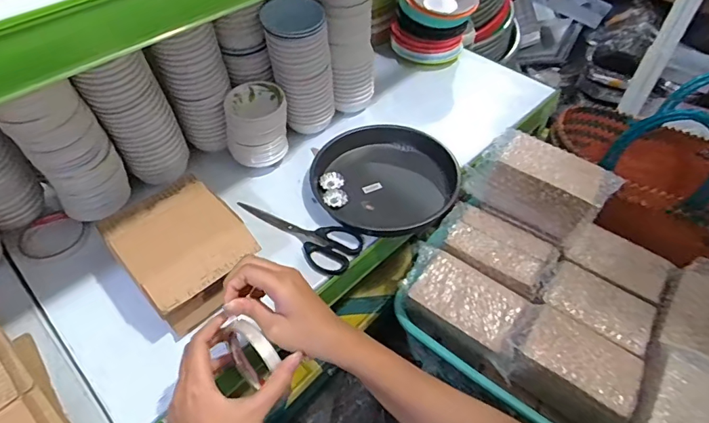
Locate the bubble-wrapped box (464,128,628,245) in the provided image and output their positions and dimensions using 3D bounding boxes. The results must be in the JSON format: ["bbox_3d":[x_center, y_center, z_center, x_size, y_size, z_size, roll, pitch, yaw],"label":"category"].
[{"bbox_3d":[0.264,-0.032,0.654,0.171,0.103,0.081,31,55,23],"label":"bubble-wrapped box"}]

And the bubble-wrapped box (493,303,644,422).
[{"bbox_3d":[0.274,0.208,0.588,0.147,0.091,0.100,26,54,20],"label":"bubble-wrapped box"}]

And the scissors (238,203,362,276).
[{"bbox_3d":[-0.075,0.019,0.634,0.183,0.017,0.075,32,56,24],"label":"scissors"}]

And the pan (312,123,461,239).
[{"bbox_3d":[0.038,-0.053,0.673,0.189,0.047,0.193,1,49,-1],"label":"pan"}]

